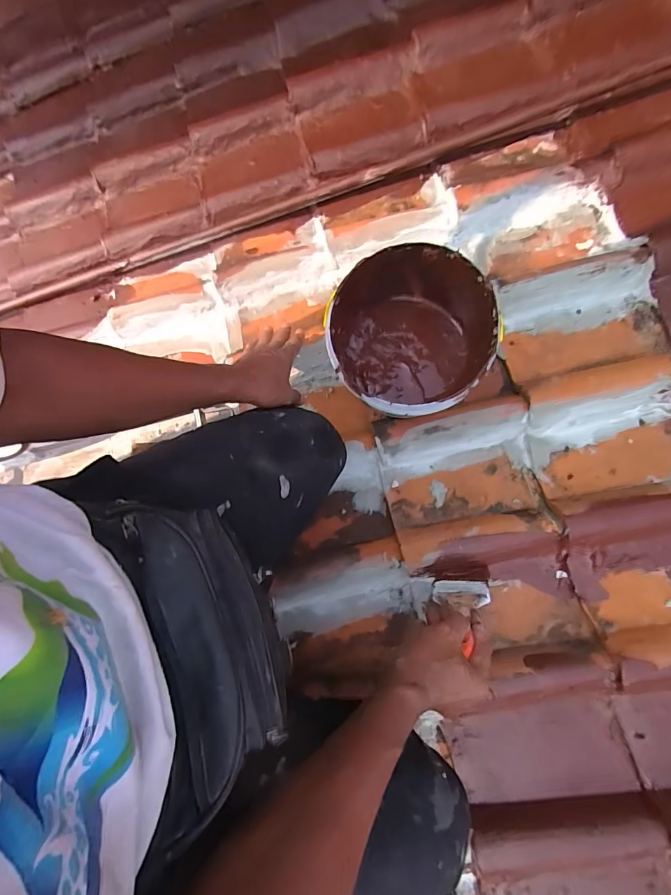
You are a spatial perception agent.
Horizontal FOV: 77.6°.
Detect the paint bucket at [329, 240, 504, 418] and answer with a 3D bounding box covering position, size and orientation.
[{"bbox_3d":[0.091,-0.130,0.570,0.195,0.191,0.209,0,76,1],"label":"paint bucket"}]

